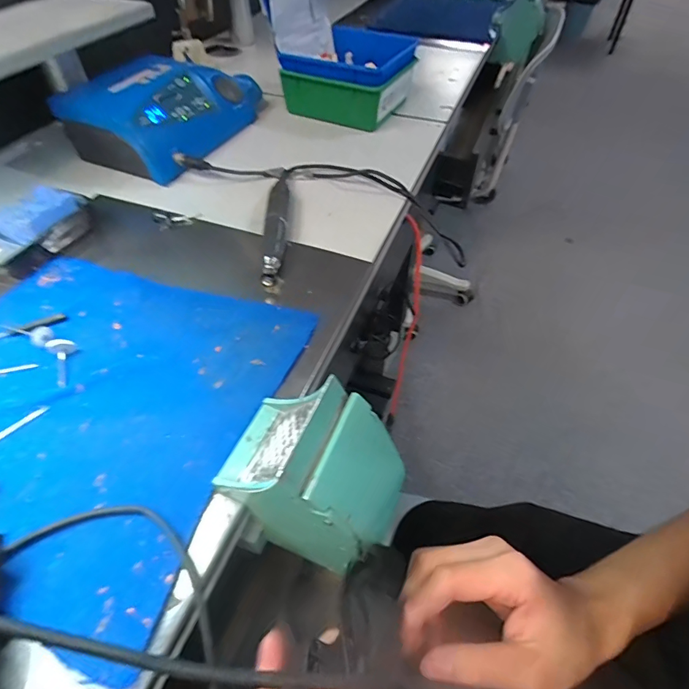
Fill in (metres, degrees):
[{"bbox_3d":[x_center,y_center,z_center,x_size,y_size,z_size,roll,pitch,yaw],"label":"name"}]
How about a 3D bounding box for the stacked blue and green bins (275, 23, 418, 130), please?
[{"bbox_3d":[0.013,-0.443,0.710,0.174,0.084,0.175,21,53,17],"label":"stacked blue and green bins"}]

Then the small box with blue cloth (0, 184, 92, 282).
[{"bbox_3d":[-0.331,-0.117,0.448,0.078,0.038,0.126,17,52,14],"label":"small box with blue cloth"}]

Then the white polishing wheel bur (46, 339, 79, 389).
[{"bbox_3d":[-0.231,0.016,0.351,0.018,0.016,0.043,-13,67,-11],"label":"white polishing wheel bur"}]

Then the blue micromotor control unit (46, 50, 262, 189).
[{"bbox_3d":[-0.252,-0.333,0.607,0.189,0.081,0.255,11,51,9],"label":"blue micromotor control unit"}]

